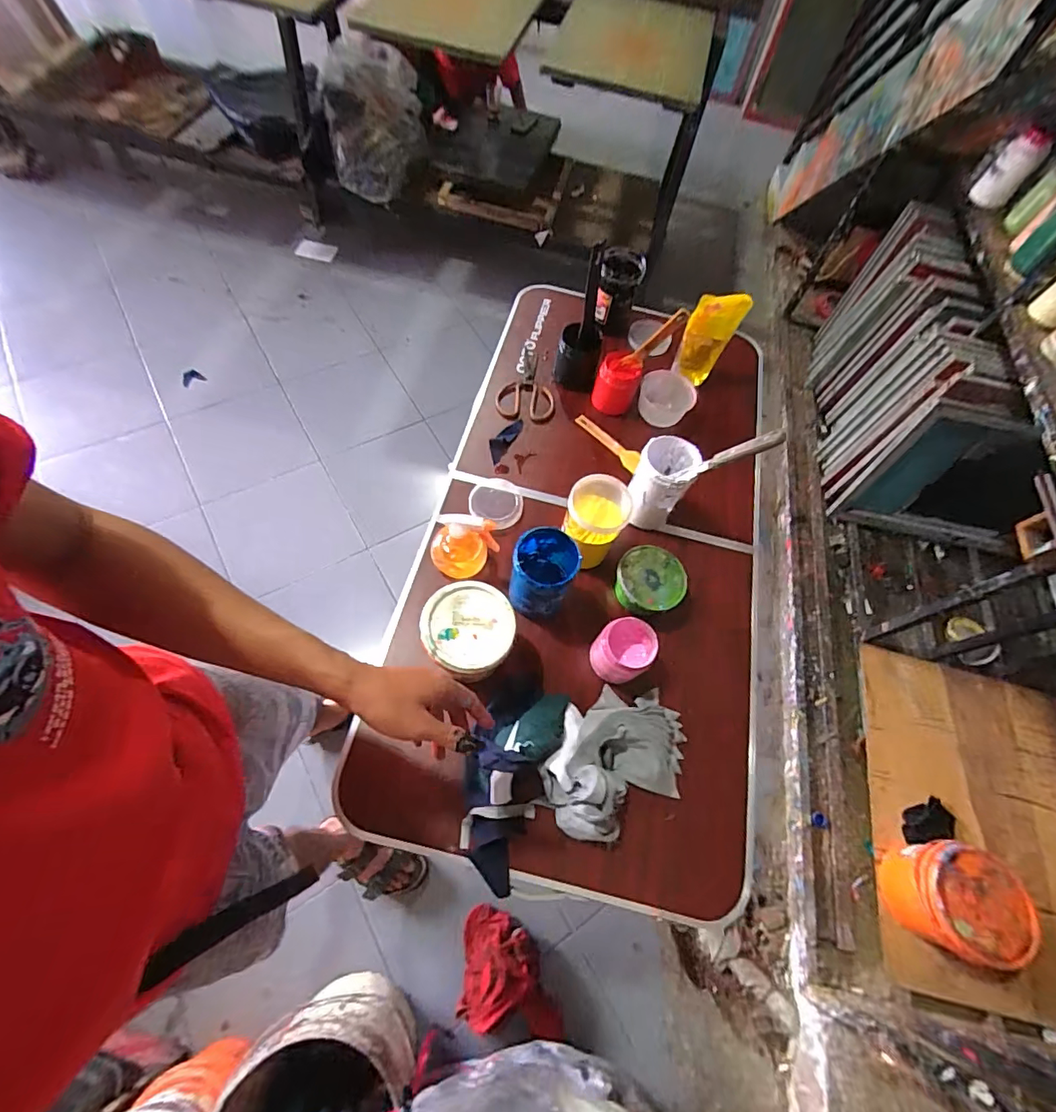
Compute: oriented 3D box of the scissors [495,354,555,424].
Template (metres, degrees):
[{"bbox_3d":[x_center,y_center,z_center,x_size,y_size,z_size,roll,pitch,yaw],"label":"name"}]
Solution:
[{"bbox_3d":[-0.006,-0.356,1.024,0.121,0.016,0.180,1,63,-6],"label":"scissors"}]

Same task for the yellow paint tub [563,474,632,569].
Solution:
[{"bbox_3d":[0.110,-0.058,0.810,0.088,0.138,0.102,24,64,6],"label":"yellow paint tub"}]

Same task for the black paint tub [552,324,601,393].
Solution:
[{"bbox_3d":[0.101,-0.420,1.010,0.092,0.106,0.084,3,63,-5],"label":"black paint tub"}]

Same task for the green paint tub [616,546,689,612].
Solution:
[{"bbox_3d":[0.206,0.047,0.822,0.106,0.070,0.111,3,63,-5],"label":"green paint tub"}]

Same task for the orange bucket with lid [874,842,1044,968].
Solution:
[{"bbox_3d":[0.969,0.780,1.101,0.201,0.203,0.210,3,63,-5],"label":"orange bucket with lid"}]

